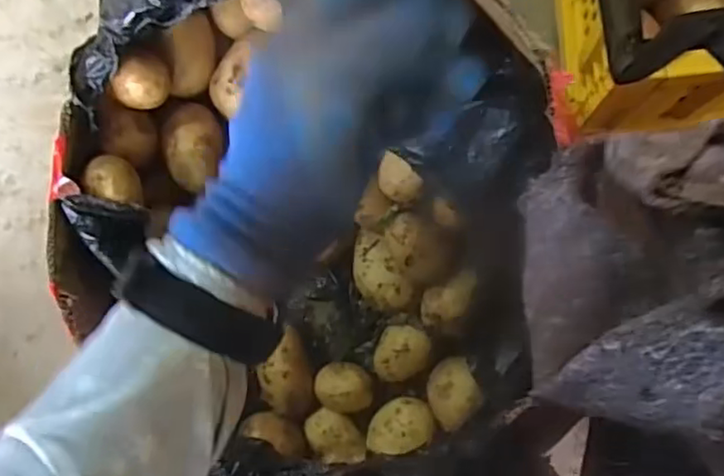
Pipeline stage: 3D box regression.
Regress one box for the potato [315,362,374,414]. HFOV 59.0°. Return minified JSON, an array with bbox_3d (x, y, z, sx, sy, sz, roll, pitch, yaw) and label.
[{"bbox_3d":[-0.017,0.146,0.631,0.054,0.039,0.044,10,90,9],"label":"potato"}]

